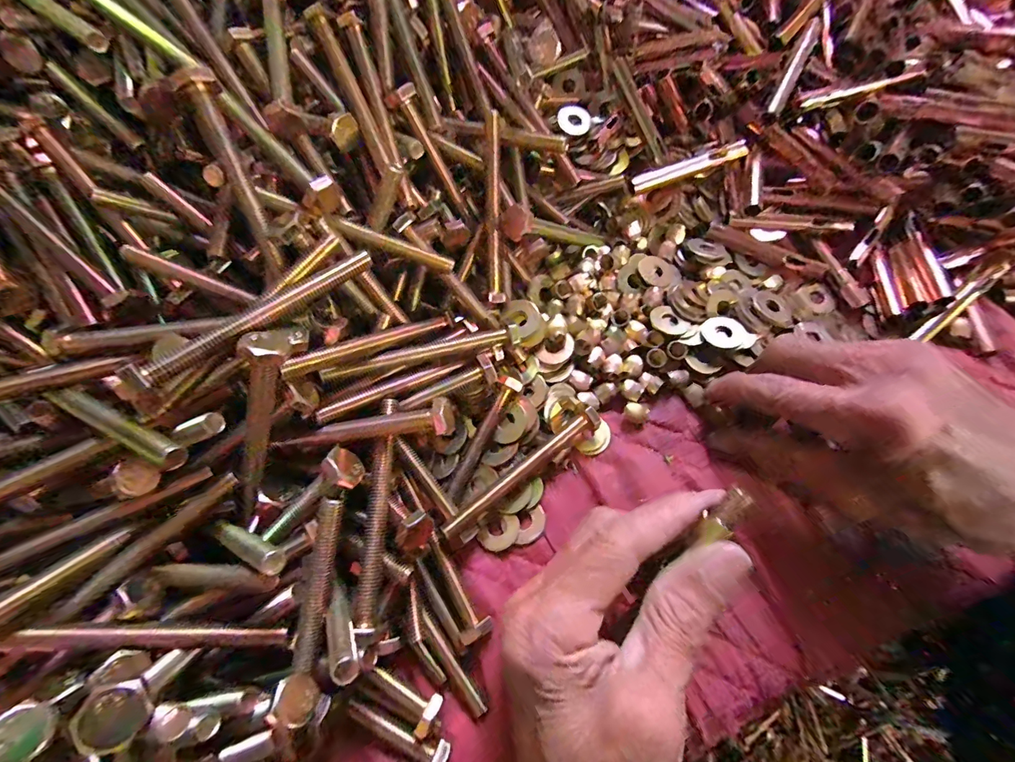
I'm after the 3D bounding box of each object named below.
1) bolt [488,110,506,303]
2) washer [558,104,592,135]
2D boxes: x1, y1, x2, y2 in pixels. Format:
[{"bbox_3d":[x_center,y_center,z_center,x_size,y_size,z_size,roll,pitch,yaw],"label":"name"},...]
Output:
[{"bbox_3d":[-0.007,-0.099,0.252,0.008,0.007,0.104,0,101,0],"label":"bolt"},{"bbox_3d":[0.048,-0.187,0.310,0.025,0.004,0.025,0,75,-6],"label":"washer"}]

